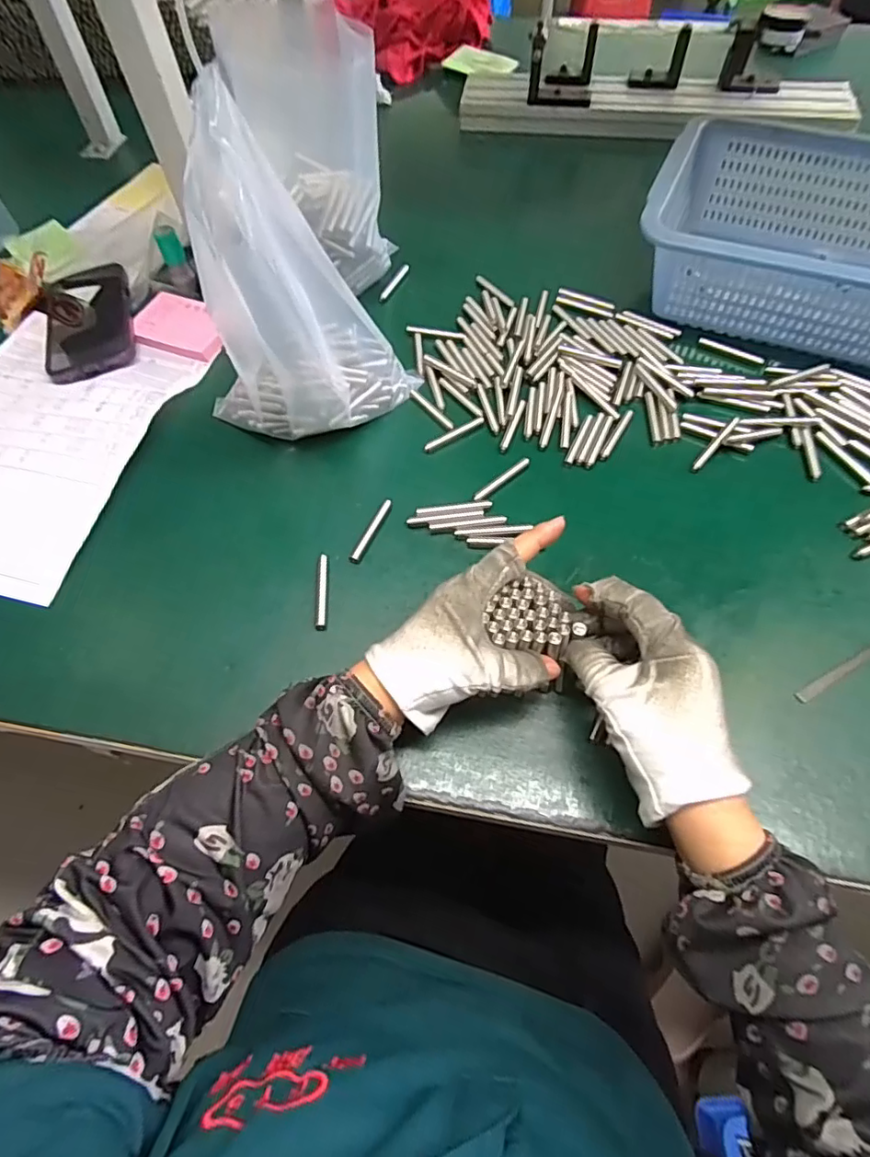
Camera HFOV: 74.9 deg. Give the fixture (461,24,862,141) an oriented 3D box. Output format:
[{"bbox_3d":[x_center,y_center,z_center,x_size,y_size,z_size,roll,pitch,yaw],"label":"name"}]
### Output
[{"bbox_3d":[0.287,-0.644,0.744,0.498,0.087,0.099,7,60,6],"label":"fixture"}]

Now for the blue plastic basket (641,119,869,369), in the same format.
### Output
[{"bbox_3d":[0.359,-0.317,0.531,0.296,0.093,0.230,22,62,14],"label":"blue plastic basket"}]

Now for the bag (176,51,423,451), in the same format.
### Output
[{"bbox_3d":[-0.108,-0.209,0.422,0.128,0.191,0.123,27,64,17],"label":"bag"}]

